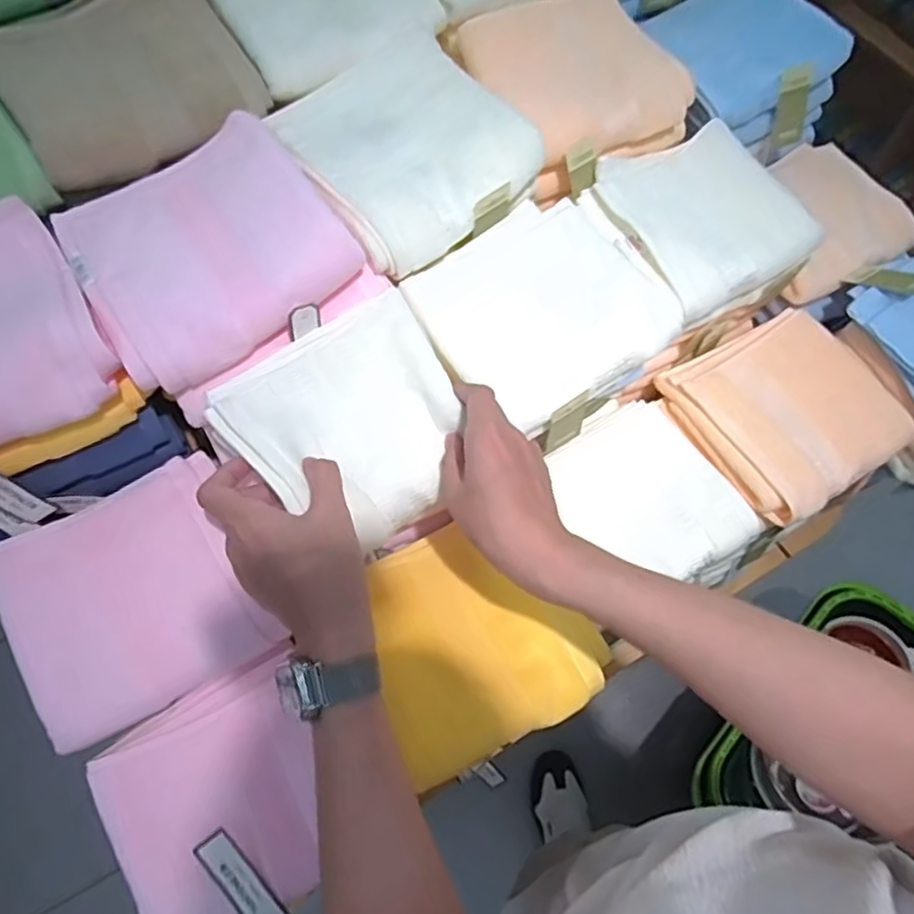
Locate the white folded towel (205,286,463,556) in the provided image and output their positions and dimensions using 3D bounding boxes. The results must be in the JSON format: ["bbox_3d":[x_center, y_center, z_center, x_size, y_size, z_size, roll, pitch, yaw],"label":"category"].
[{"bbox_3d":[-0.078,-0.024,0.512,0.170,0.032,0.167,-31,90,-13],"label":"white folded towel"}]

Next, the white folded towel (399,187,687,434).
[{"bbox_3d":[0.082,-0.133,0.601,0.193,0.054,0.188,-33,69,-12],"label":"white folded towel"}]

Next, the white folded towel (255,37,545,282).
[{"bbox_3d":[-0.047,-0.272,0.586,0.183,0.050,0.190,-34,70,-12],"label":"white folded towel"}]

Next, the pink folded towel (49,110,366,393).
[{"bbox_3d":[-0.198,-0.167,0.524,0.192,0.045,0.174,-33,69,-12],"label":"pink folded towel"}]

